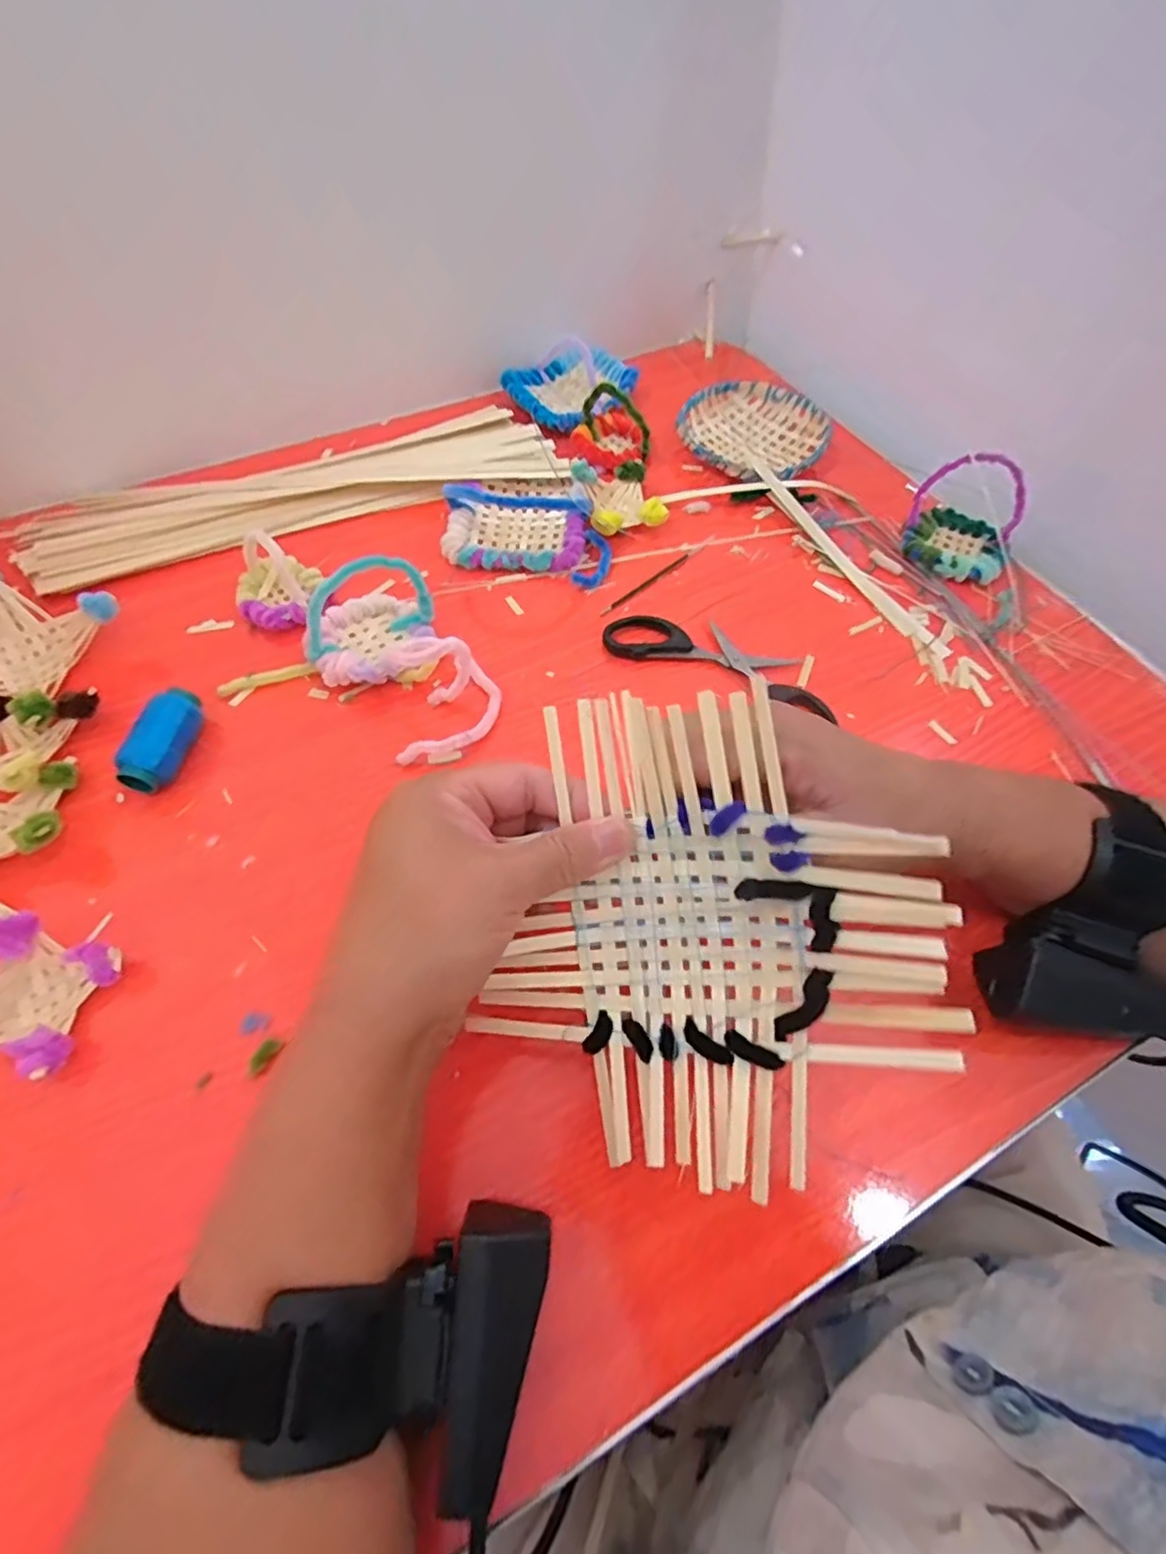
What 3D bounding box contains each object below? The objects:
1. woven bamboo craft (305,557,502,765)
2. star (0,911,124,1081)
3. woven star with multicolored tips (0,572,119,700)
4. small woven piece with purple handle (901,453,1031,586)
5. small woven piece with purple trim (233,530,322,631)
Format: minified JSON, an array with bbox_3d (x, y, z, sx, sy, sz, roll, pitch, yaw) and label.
[{"bbox_3d":[-0.100,-0.070,0.350,0.071,0.059,0.123,-39,68,-22],"label":"woven bamboo craft"},{"bbox_3d":[-0.228,0.090,0.268,0.051,0.031,0.053,15,60,7],"label":"star"},{"bbox_3d":[-0.313,-0.070,0.355,0.075,0.036,0.084,16,60,8],"label":"woven star with multicolored tips"},{"bbox_3d":[0.247,-0.169,0.415,0.066,0.058,0.058,27,62,14],"label":"small woven piece with purple handle"},{"bbox_3d":[-0.189,-0.119,0.387,0.048,0.034,0.053,4,60,1],"label":"small woven piece with purple trim"}]

